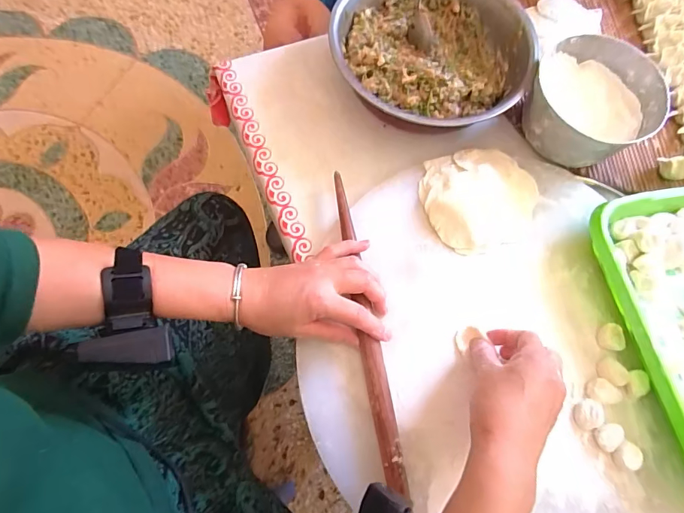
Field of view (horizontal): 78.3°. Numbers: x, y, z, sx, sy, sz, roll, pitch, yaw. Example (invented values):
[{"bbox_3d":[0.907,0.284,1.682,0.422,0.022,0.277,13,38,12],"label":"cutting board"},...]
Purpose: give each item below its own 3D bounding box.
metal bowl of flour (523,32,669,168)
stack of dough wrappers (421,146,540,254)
[{"bbox_3d":[0.292,-0.176,0.496,0.130,0.067,0.143,1,70,-3],"label":"metal bowl of flour"},{"bbox_3d":[0.158,-0.071,0.477,0.132,0.025,0.123,-20,73,-10],"label":"stack of dough wrappers"}]

